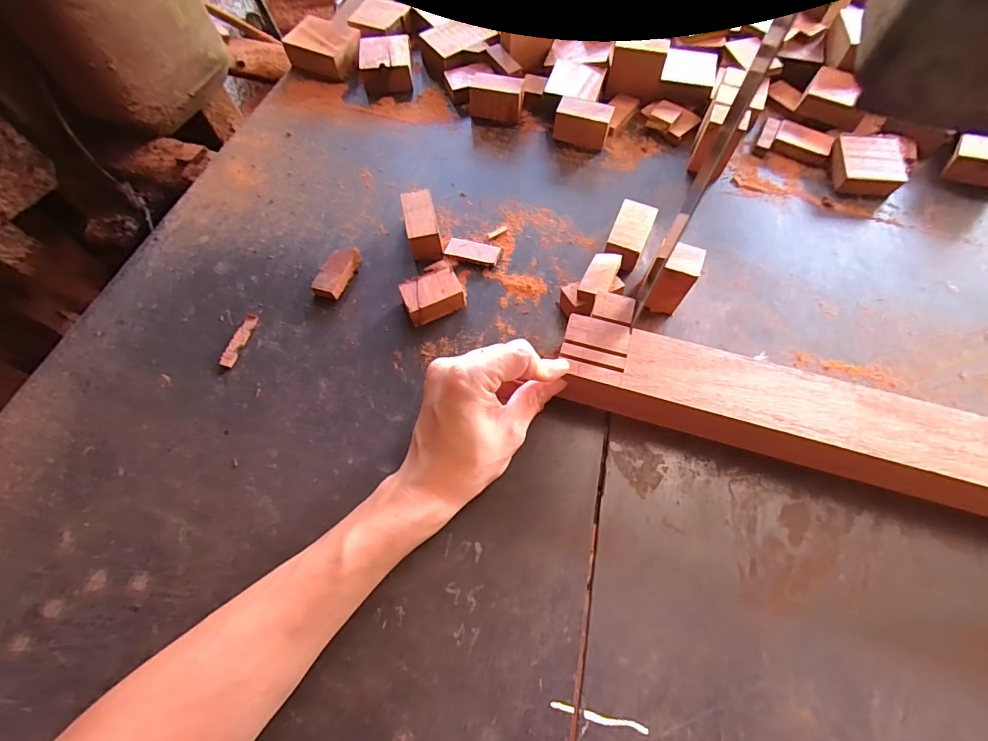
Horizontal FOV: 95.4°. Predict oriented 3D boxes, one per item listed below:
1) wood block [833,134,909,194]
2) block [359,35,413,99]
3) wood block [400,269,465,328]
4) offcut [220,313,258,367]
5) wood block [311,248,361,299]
[{"bbox_3d":[0.365,-0.205,0.443,0.058,0.023,0.062,6,66,4],"label":"wood block"},{"bbox_3d":[-0.123,-0.349,0.516,0.057,0.032,0.066,-4,65,-1],"label":"block"},{"bbox_3d":[-0.052,-0.064,0.387,0.049,0.023,0.031,-23,67,-9],"label":"wood block"},{"bbox_3d":[-0.217,-0.027,0.384,0.011,0.006,0.051,13,66,7],"label":"offcut"},{"bbox_3d":[-0.142,-0.090,0.407,0.027,0.016,0.052,14,66,7],"label":"wood block"}]

